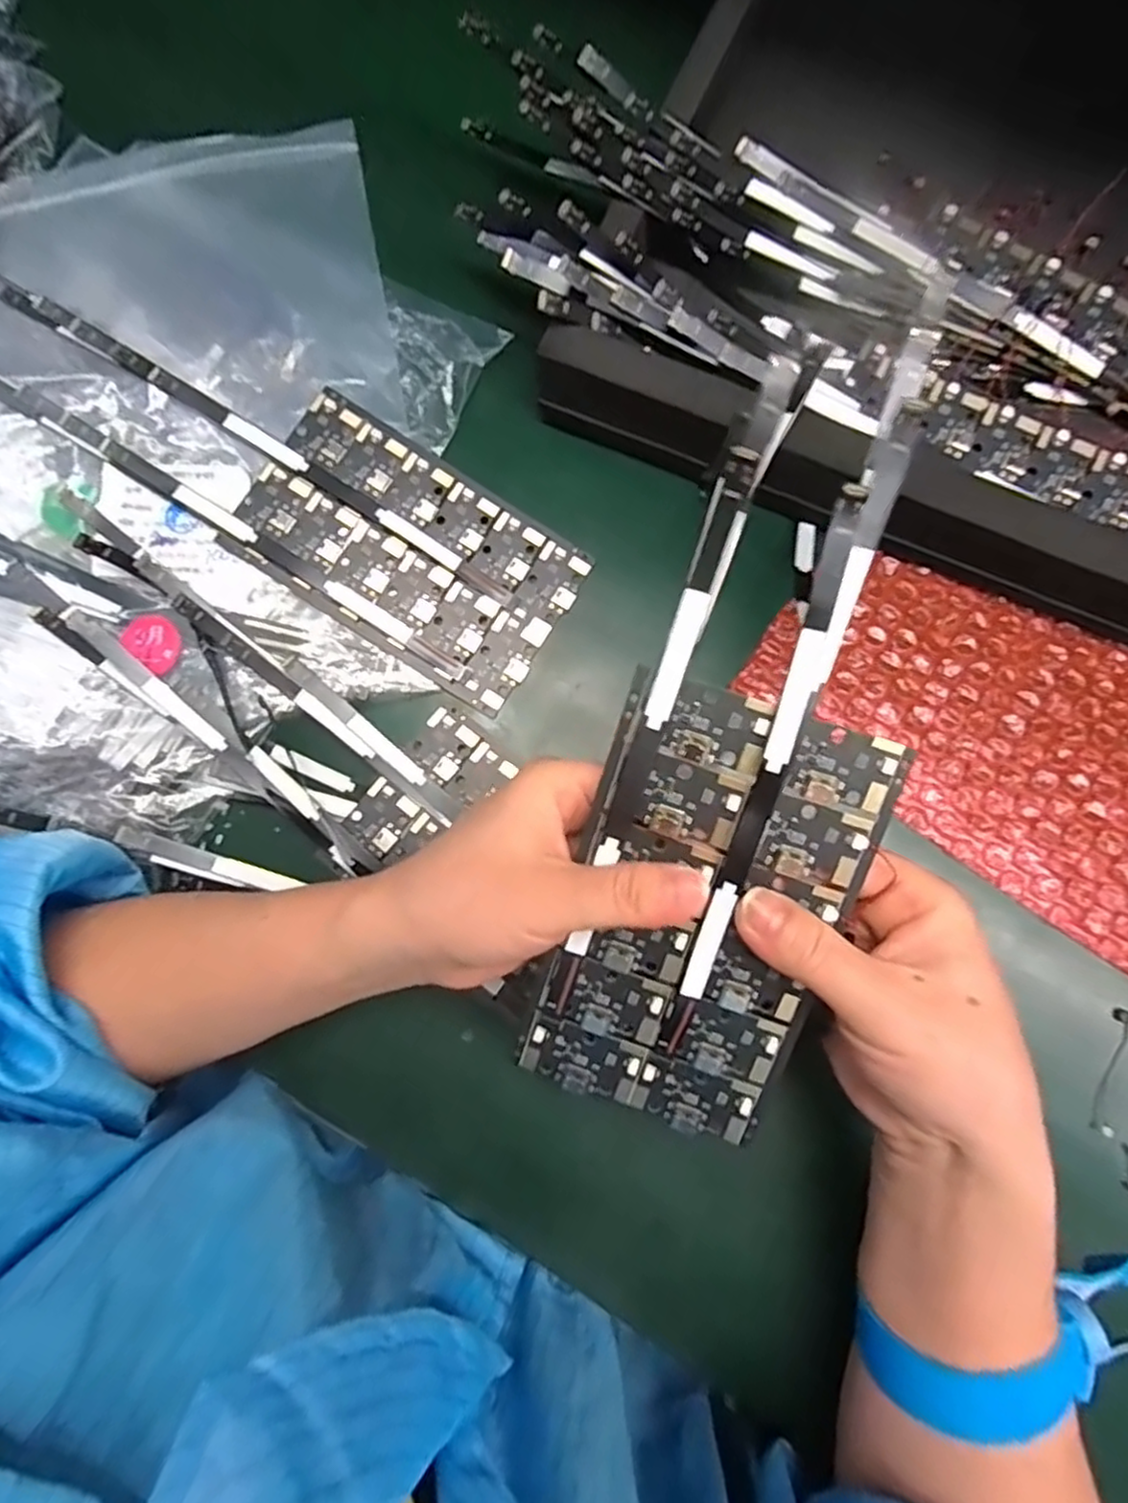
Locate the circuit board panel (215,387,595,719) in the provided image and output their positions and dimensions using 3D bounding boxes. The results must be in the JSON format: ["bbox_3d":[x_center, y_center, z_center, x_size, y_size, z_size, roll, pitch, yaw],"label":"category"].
[{"bbox_3d":[-0.063,-0.082,0.277,0.130,0.004,0.078,33,84,-1],"label":"circuit board panel"}]

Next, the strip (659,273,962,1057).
[{"bbox_3d":[0.062,-0.014,0.184,0.014,0.018,0.216,17,100,3],"label":"strip"}]

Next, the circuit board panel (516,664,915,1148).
[{"bbox_3d":[0.039,0.050,0.197,0.075,0.007,0.129,18,103,3],"label":"circuit board panel"}]

